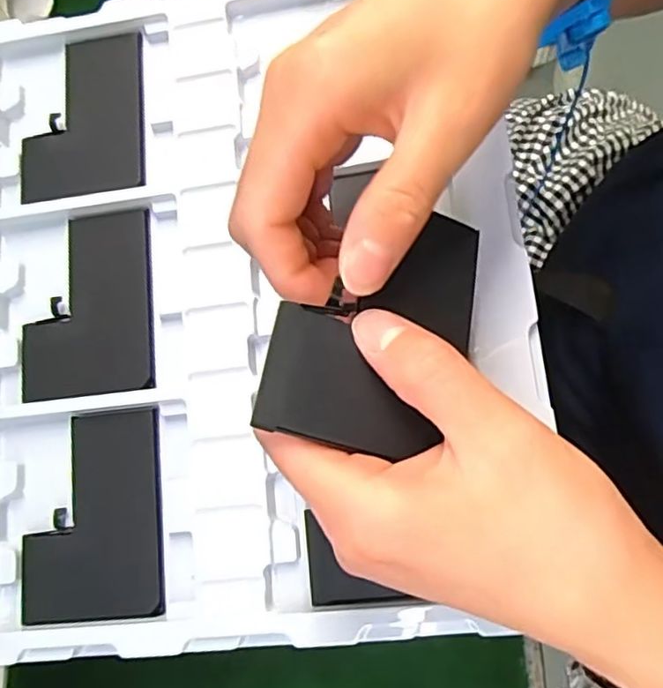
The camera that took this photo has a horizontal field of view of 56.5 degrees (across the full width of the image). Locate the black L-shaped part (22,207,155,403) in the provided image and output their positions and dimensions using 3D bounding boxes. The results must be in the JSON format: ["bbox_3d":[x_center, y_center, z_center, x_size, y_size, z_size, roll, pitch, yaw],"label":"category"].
[{"bbox_3d":[-0.119,-0.019,0.301,0.065,0.010,0.089,-7,78,6],"label":"black L-shaped part"}]

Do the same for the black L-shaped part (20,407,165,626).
[{"bbox_3d":[-0.110,0.077,0.280,0.066,0.006,0.089,-7,78,6],"label":"black L-shaped part"}]

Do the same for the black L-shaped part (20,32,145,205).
[{"bbox_3d":[-0.129,-0.117,0.317,0.063,0.008,0.090,-7,78,6],"label":"black L-shaped part"}]

